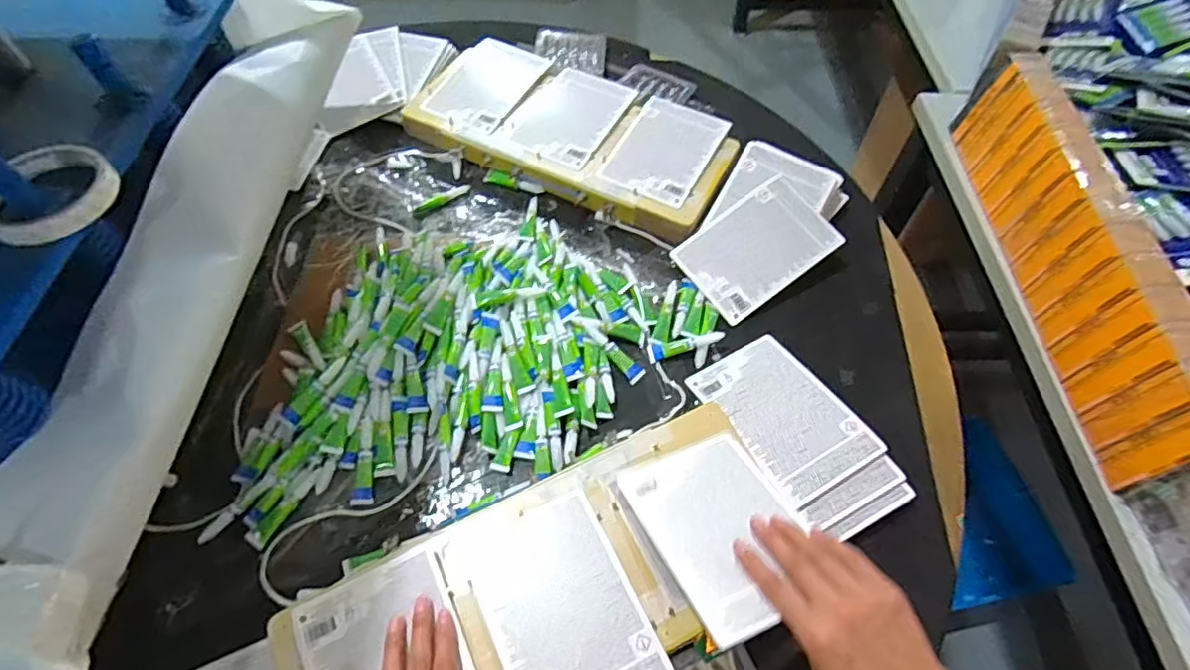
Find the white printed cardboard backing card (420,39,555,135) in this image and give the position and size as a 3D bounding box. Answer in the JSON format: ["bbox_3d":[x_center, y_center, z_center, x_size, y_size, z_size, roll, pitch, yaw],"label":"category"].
[{"bbox_3d":[-0.148,-0.347,0.822,0.111,0.008,0.175,26,63,10],"label":"white printed cardboard backing card"}]

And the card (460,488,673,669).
[{"bbox_3d":[-0.026,0.221,0.479,0.113,0.007,0.170,-23,60,-14],"label":"card"}]

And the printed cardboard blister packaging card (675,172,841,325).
[{"bbox_3d":[0.189,-0.103,0.694,0.168,0.005,0.115,-36,73,-6],"label":"printed cardboard blister packaging card"}]

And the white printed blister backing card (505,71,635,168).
[{"bbox_3d":[-0.033,-0.294,0.793,0.124,0.005,0.173,24,63,16],"label":"white printed blister backing card"}]

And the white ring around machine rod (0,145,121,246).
[{"bbox_3d":[-0.407,-0.105,0.442,0.086,0.025,0.089,33,63,19],"label":"white ring around machine rod"}]

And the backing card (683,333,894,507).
[{"bbox_3d":[0.187,0.078,0.599,0.112,0.007,0.168,-27,53,-14],"label":"backing card"}]

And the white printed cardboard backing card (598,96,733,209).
[{"bbox_3d":[0.092,-0.238,0.759,0.112,0.009,0.171,25,65,13],"label":"white printed cardboard backing card"}]

